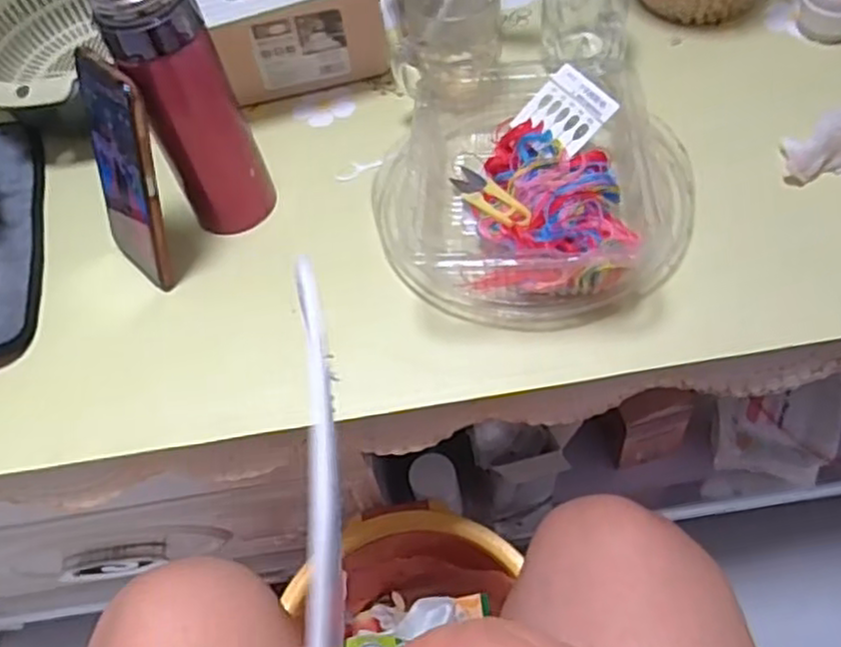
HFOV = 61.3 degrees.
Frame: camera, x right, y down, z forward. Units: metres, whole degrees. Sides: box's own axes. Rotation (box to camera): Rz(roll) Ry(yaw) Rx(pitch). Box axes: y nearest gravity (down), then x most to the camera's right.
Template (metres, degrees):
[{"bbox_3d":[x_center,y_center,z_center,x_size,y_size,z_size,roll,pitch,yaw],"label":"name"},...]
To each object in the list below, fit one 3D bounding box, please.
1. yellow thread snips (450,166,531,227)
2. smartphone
[{"bbox_3d":[0.052,-0.094,0.534,0.024,0.011,0.090,-26,43,-15],"label":"yellow thread snips"},{"bbox_3d":[-0.211,-0.106,0.510,0.081,0.168,0.013,36,50,26],"label":"smartphone"}]

